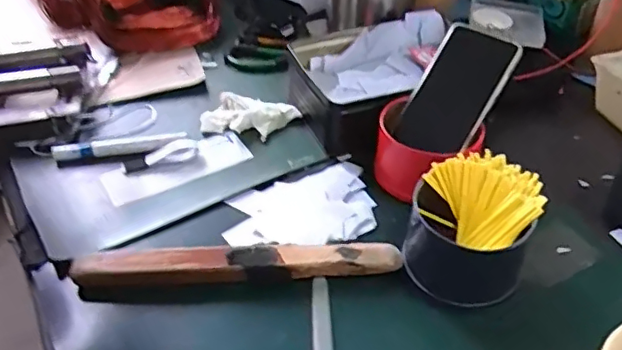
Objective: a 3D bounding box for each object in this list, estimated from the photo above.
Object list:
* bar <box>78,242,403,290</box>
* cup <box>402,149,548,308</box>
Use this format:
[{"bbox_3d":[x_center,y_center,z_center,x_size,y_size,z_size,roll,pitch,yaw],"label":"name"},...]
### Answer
[{"bbox_3d":[-0.063,0.075,0.499,0.274,0.019,0.033,-4,42,0],"label":"bar"},{"bbox_3d":[0.133,0.047,0.484,0.093,0.084,0.099,-2,42,2],"label":"cup"}]

